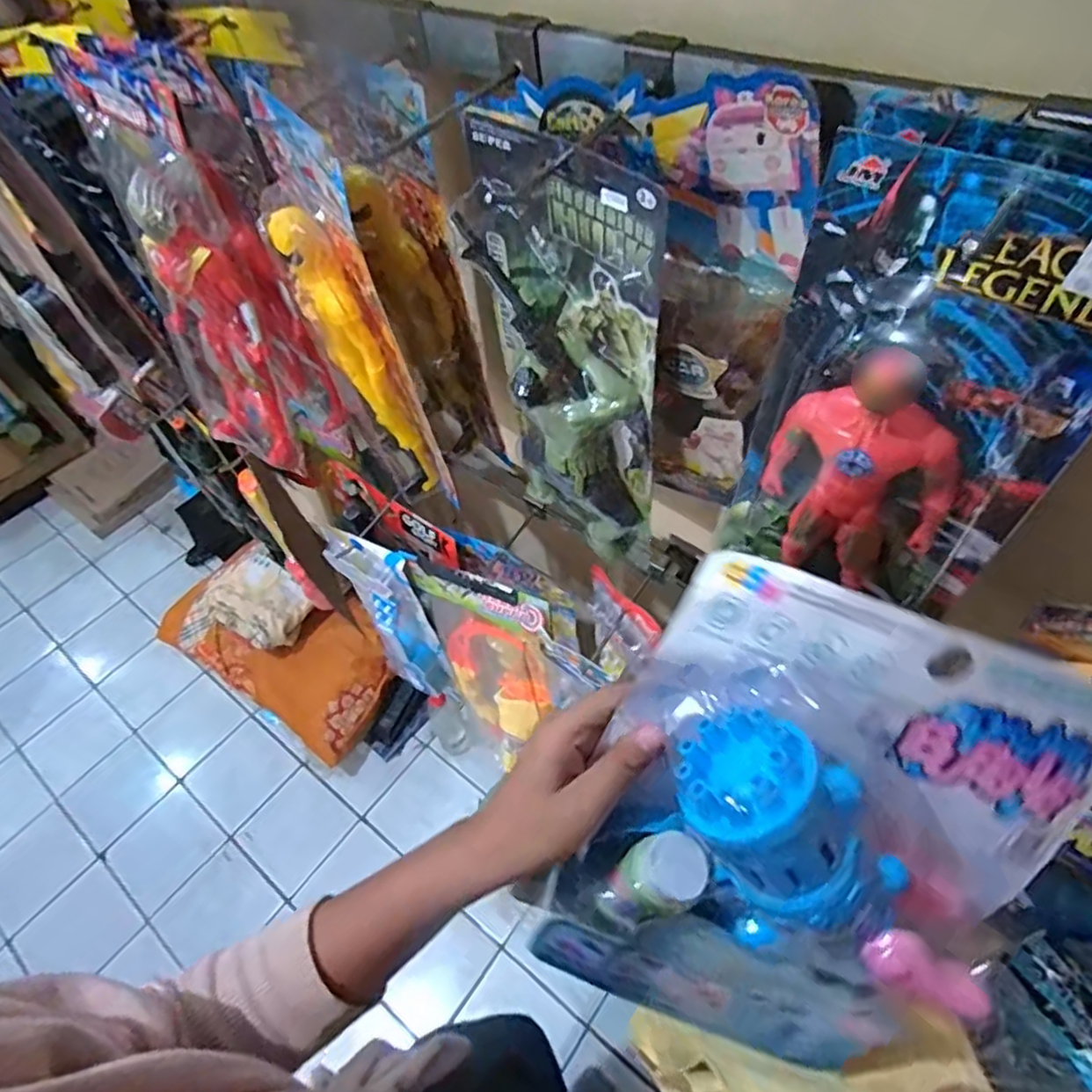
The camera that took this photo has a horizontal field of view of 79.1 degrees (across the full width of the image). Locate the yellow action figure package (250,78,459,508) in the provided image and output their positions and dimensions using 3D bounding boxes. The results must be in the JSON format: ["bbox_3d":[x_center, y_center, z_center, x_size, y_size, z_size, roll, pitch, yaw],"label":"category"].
[{"bbox_3d":[-0.168,-0.178,0.565,0.154,0.329,0.058,32,61,26],"label":"yellow action figure package"}]

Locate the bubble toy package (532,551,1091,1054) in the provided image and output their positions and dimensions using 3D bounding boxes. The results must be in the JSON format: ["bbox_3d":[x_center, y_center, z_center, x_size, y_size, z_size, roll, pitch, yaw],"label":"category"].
[{"bbox_3d":[0.131,0.158,0.321,0.221,0.267,0.074,19,19,-4],"label":"bubble toy package"}]

